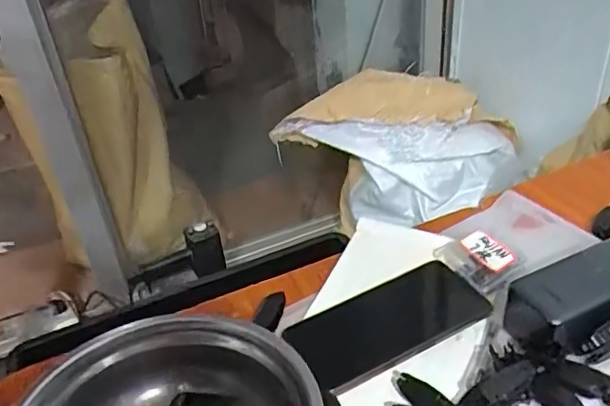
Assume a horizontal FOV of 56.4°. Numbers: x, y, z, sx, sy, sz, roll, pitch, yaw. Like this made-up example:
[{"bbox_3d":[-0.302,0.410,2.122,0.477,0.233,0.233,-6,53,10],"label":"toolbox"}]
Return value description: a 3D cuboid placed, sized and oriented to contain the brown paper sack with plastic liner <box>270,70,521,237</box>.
[{"bbox_3d":[0.195,-0.098,1.223,0.504,0.293,0.183,-1,35,7],"label":"brown paper sack with plastic liner"}]

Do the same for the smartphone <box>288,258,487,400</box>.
[{"bbox_3d":[0.073,0.101,0.490,0.164,0.006,0.080,-20,37,-19],"label":"smartphone"}]

